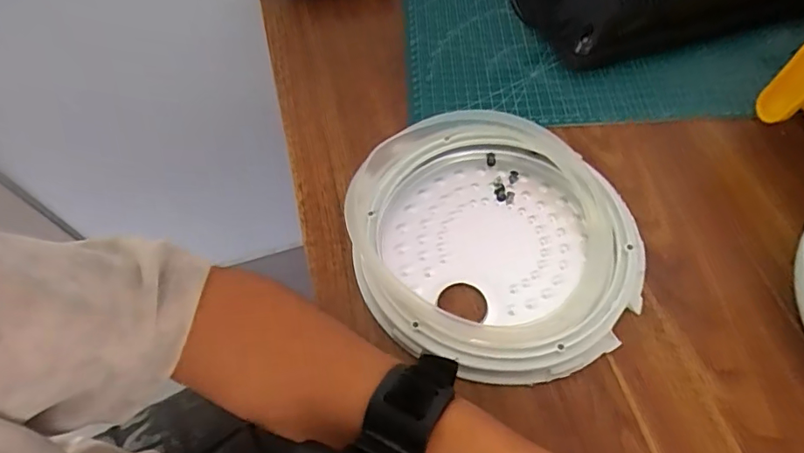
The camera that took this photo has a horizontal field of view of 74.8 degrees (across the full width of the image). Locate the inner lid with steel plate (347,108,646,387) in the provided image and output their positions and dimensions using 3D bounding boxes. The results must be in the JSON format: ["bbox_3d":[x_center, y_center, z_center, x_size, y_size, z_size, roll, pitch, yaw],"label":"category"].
[{"bbox_3d":[0.059,0.005,0.364,0.181,0.032,0.197,-1,59,2],"label":"inner lid with steel plate"}]

